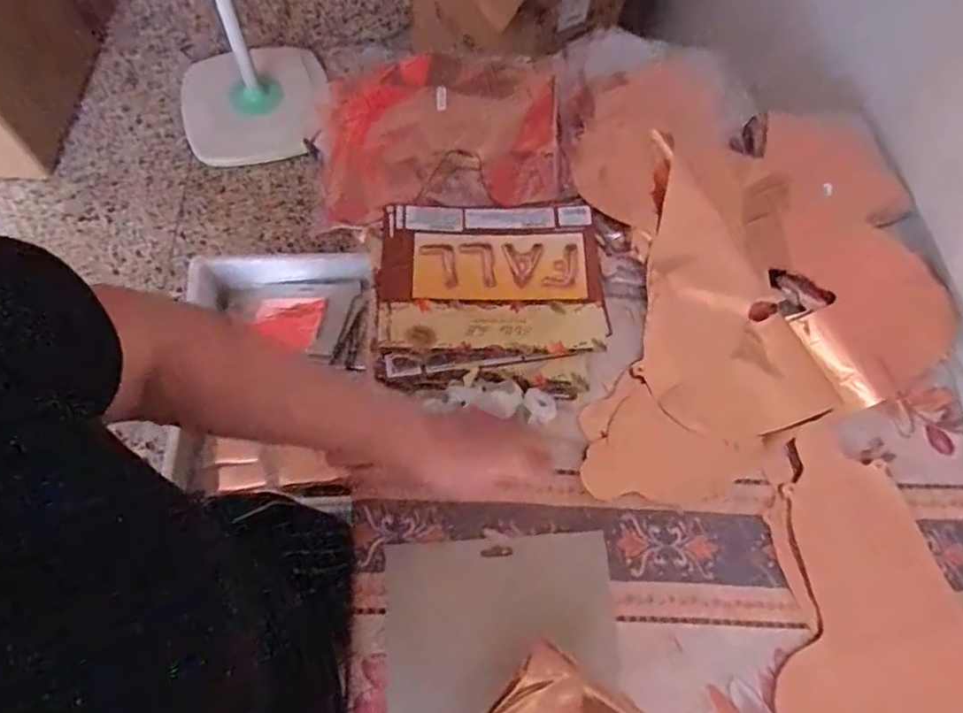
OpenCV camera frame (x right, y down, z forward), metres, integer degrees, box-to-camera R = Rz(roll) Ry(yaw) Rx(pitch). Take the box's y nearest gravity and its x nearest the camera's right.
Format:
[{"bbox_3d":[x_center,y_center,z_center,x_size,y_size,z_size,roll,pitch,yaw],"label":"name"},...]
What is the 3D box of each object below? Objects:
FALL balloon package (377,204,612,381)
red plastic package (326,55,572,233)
[{"bbox_3d":[0.008,-0.074,0.598,0.214,0.032,0.173,-6,68,-6],"label":"FALL balloon package"},{"bbox_3d":[-0.043,-0.248,0.688,0.261,0.054,0.212,-4,68,-6],"label":"red plastic package"}]

